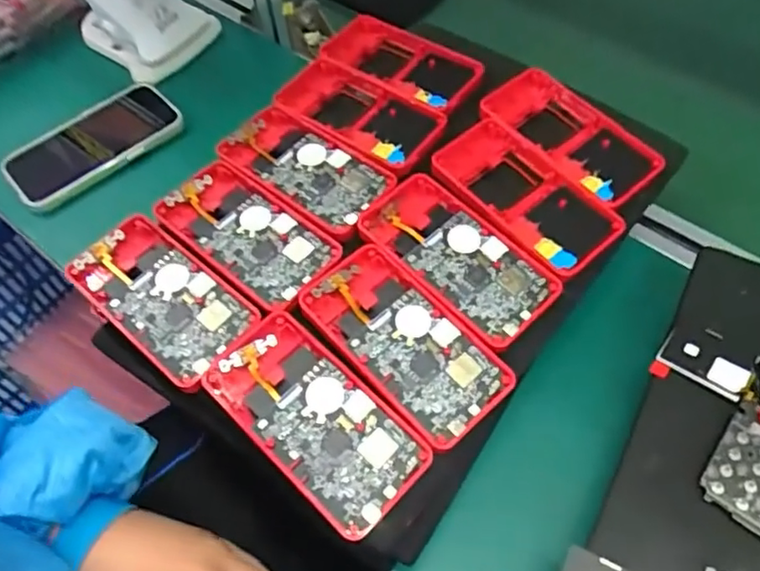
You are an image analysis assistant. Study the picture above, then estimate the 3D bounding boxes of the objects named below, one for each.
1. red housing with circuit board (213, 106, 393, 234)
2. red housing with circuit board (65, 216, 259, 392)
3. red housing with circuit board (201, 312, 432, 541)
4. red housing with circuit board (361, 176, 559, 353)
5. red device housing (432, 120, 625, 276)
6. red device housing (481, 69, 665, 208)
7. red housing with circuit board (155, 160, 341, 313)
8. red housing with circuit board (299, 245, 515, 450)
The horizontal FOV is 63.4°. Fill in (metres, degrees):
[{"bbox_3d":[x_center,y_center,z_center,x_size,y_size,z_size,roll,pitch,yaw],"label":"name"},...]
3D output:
[{"bbox_3d":[-0.048,-0.080,0.412,0.116,0.011,0.055,33,65,24],"label":"red housing with circuit board"},{"bbox_3d":[-0.130,0.008,0.367,0.117,0.012,0.060,34,65,25],"label":"red housing with circuit board"},{"bbox_3d":[-0.036,0.070,0.326,0.119,0.015,0.059,36,66,26],"label":"red housing with circuit board"},{"bbox_3d":[0.045,-0.018,0.378,0.121,0.020,0.061,38,67,26],"label":"red housing with circuit board"},{"bbox_3d":[0.095,-0.061,0.400,0.065,0.014,0.118,-38,61,-19],"label":"red device housing"},{"bbox_3d":[0.131,-0.103,0.424,0.120,0.021,0.064,38,67,26],"label":"red device housing"},{"bbox_3d":[-0.081,-0.033,0.387,0.116,0.012,0.060,36,66,25],"label":"red housing with circuit board"},{"bbox_3d":[0.013,0.031,0.347,0.062,0.016,0.119,-39,61,-20],"label":"red housing with circuit board"}]

